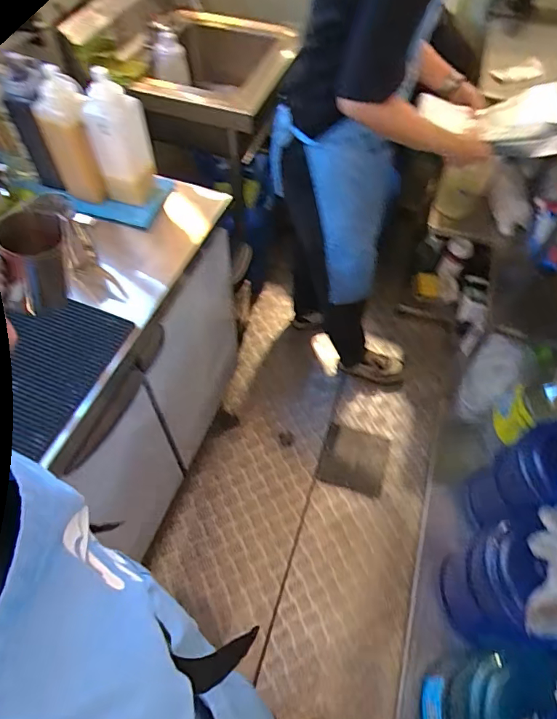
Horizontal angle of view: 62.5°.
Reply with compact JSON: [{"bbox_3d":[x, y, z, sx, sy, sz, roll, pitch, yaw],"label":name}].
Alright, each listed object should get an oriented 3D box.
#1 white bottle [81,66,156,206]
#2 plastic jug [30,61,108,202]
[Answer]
[{"bbox_3d":[-0.284,-0.388,0.827,0.102,0.221,0.074,-15,59,-10],"label":"white bottle"},{"bbox_3d":[-0.369,-0.387,0.822,0.085,0.242,0.073,-24,61,-15],"label":"plastic jug"}]

